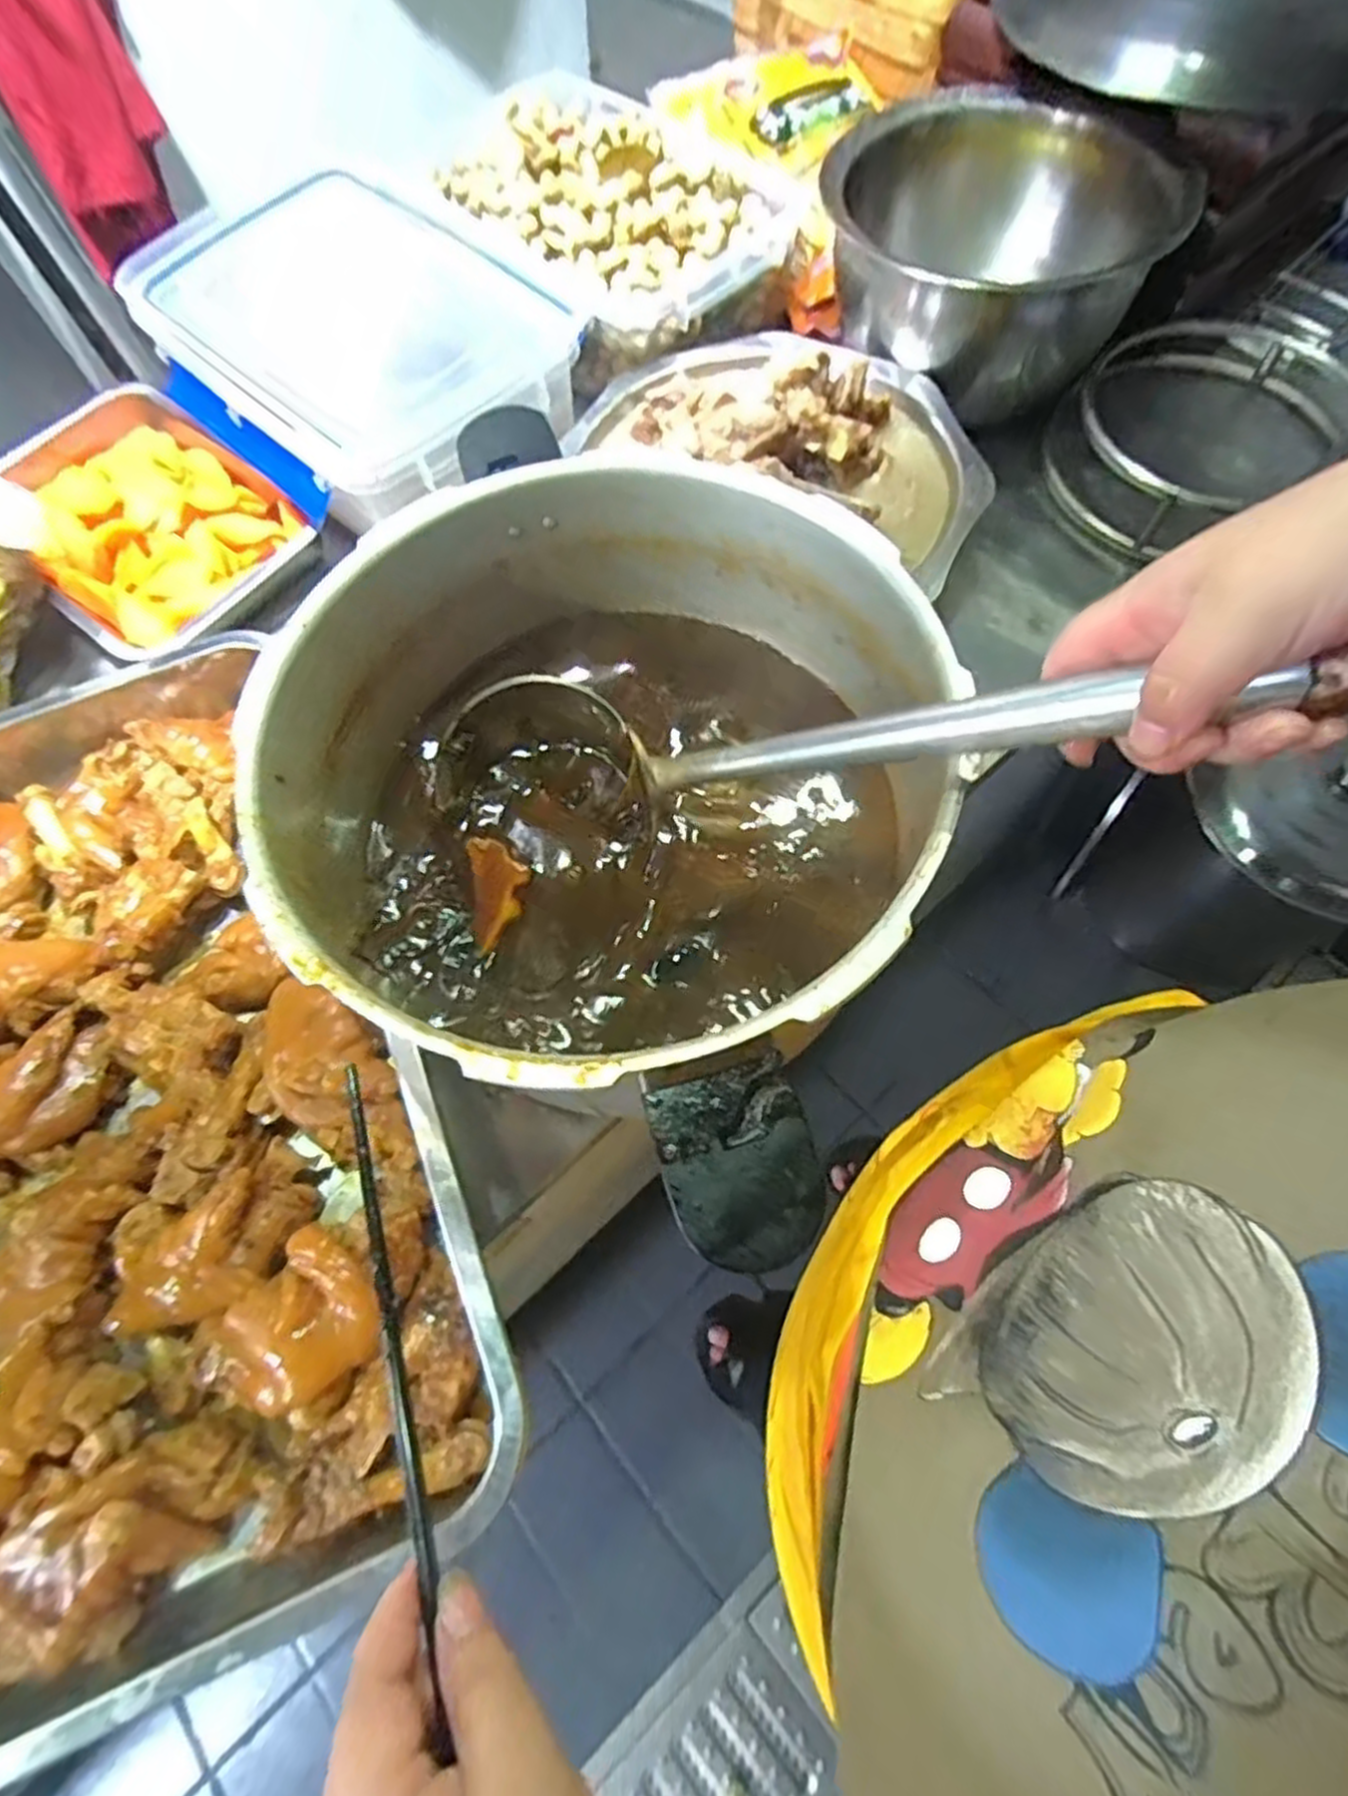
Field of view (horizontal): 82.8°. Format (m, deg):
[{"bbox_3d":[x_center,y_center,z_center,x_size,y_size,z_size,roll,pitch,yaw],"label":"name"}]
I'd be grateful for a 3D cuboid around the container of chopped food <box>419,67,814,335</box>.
[{"bbox_3d":[-0.070,-0.635,0.717,0.333,0.085,0.266,38,73,18],"label":"container of chopped food"}]

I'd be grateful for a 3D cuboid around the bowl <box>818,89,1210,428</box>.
[{"bbox_3d":[0.257,-0.547,0.656,0.263,0.118,0.263,-1,65,3],"label":"bowl"}]

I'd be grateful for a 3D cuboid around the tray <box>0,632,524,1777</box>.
[{"bbox_3d":[-0.365,0.120,0.476,0.390,0.071,0.611,-26,66,-8],"label":"tray"}]

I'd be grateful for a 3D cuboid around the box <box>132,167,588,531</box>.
[{"bbox_3d":[-0.254,-0.460,0.655,0.258,0.110,0.350,-42,70,-15],"label":"box"}]

